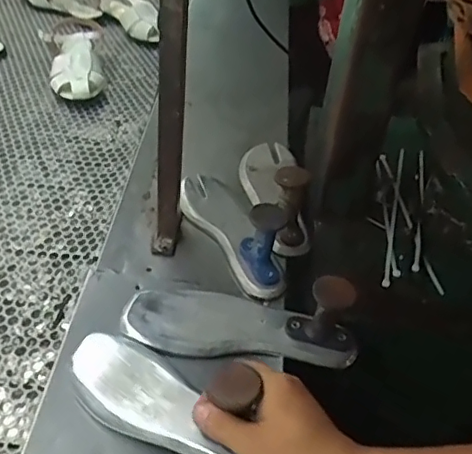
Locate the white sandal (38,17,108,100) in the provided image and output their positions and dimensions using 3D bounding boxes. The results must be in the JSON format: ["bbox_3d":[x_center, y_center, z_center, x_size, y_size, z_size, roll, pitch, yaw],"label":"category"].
[{"bbox_3d":[-0.300,-0.311,1.083,0.113,0.074,0.243,-12,45,-18],"label":"white sandal"}]

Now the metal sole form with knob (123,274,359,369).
[{"bbox_3d":[0.009,0.086,0.622,0.260,0.083,0.095,9,42,4],"label":"metal sole form with knob"}]

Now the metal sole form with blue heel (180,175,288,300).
[{"bbox_3d":[-0.007,-0.028,0.735,0.091,0.093,0.238,-10,44,-16],"label":"metal sole form with blue heel"}]

